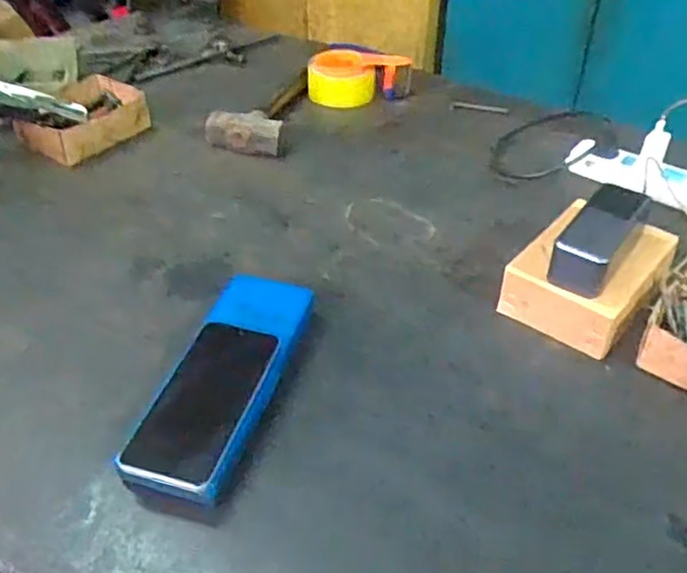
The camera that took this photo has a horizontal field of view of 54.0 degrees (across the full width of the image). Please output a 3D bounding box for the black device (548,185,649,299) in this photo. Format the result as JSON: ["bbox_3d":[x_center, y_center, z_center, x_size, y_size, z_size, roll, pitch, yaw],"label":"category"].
[{"bbox_3d":[0.253,-0.050,0.667,0.057,0.051,0.129,24,44,26],"label":"black device"}]

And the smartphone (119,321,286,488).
[{"bbox_3d":[-0.113,0.092,0.556,0.071,0.014,0.159,23,50,3],"label":"smartphone"}]

